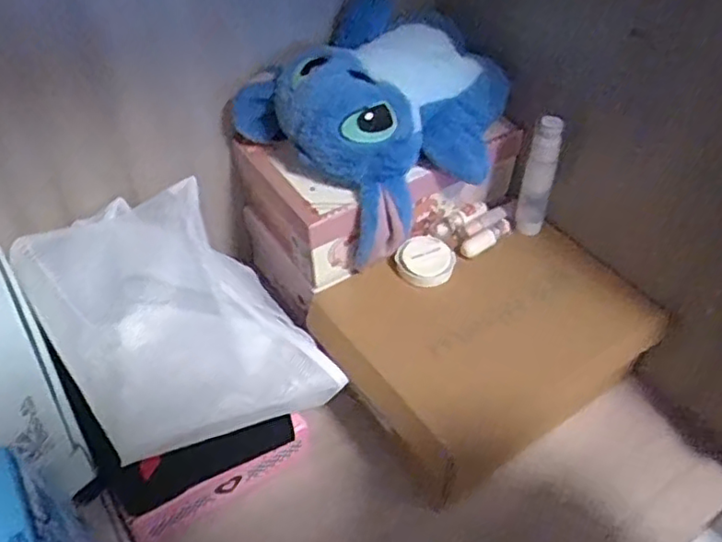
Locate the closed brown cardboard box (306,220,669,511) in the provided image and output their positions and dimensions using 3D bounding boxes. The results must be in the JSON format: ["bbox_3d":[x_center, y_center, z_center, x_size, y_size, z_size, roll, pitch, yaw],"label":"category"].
[{"bbox_3d":[0.136,0.084,0.743,0.325,0.123,0.236,-24,53,-20],"label":"closed brown cardboard box"}]

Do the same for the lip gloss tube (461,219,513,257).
[{"bbox_3d":[0.145,-0.038,0.759,0.065,0.016,0.023,-25,53,-21],"label":"lip gloss tube"}]

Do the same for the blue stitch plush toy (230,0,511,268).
[{"bbox_3d":[0.031,-0.176,0.725,0.245,0.183,0.228,-36,58,-28],"label":"blue stitch plush toy"}]

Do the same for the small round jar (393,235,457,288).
[{"bbox_3d":[0.072,-0.013,0.734,0.062,0.028,0.059,0,48,0],"label":"small round jar"}]

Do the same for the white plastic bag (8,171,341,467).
[{"bbox_3d":[-0.185,0.036,0.640,0.207,0.082,0.292,-29,55,-24],"label":"white plastic bag"}]

